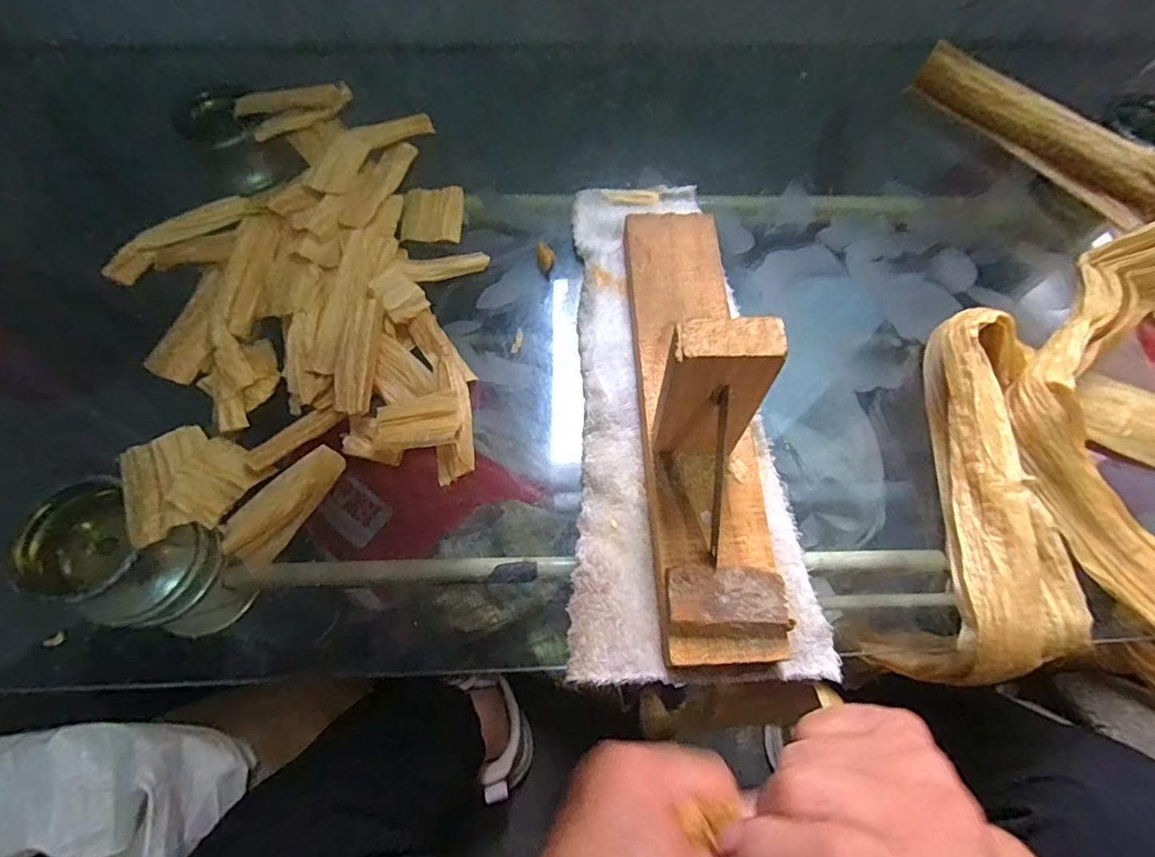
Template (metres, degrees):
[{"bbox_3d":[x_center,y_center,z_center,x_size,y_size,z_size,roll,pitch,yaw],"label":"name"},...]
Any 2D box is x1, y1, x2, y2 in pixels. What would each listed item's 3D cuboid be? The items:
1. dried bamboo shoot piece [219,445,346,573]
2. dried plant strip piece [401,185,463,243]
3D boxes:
[{"bbox_3d":[-0.161,0.040,0.313,0.034,0.014,0.072,38,70,13],"label":"dried bamboo shoot piece"},{"bbox_3d":[-0.103,-0.153,0.404,0.042,0.004,0.052,-2,66,-4],"label":"dried plant strip piece"}]

